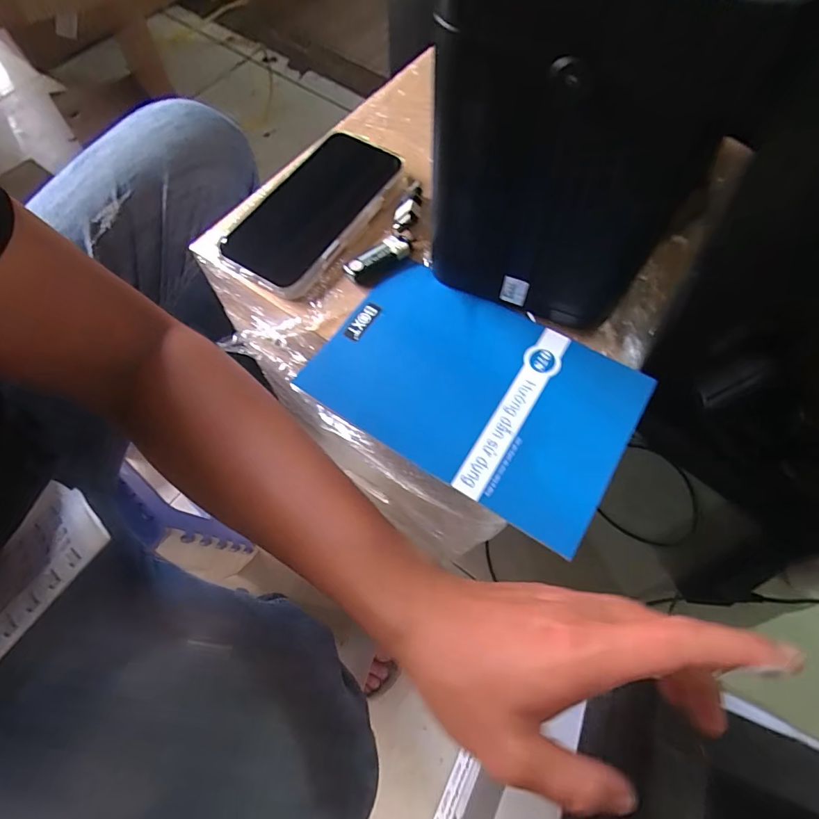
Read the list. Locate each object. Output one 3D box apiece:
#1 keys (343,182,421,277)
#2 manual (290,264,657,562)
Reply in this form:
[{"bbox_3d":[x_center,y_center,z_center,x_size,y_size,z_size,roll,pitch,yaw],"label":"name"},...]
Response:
[{"bbox_3d":[-0.010,-0.141,0.357,0.033,0.012,0.103,28,70,11],"label":"keys"},{"bbox_3d":[0.044,-0.017,0.314,0.205,0.006,0.137,31,70,12],"label":"manual"}]

